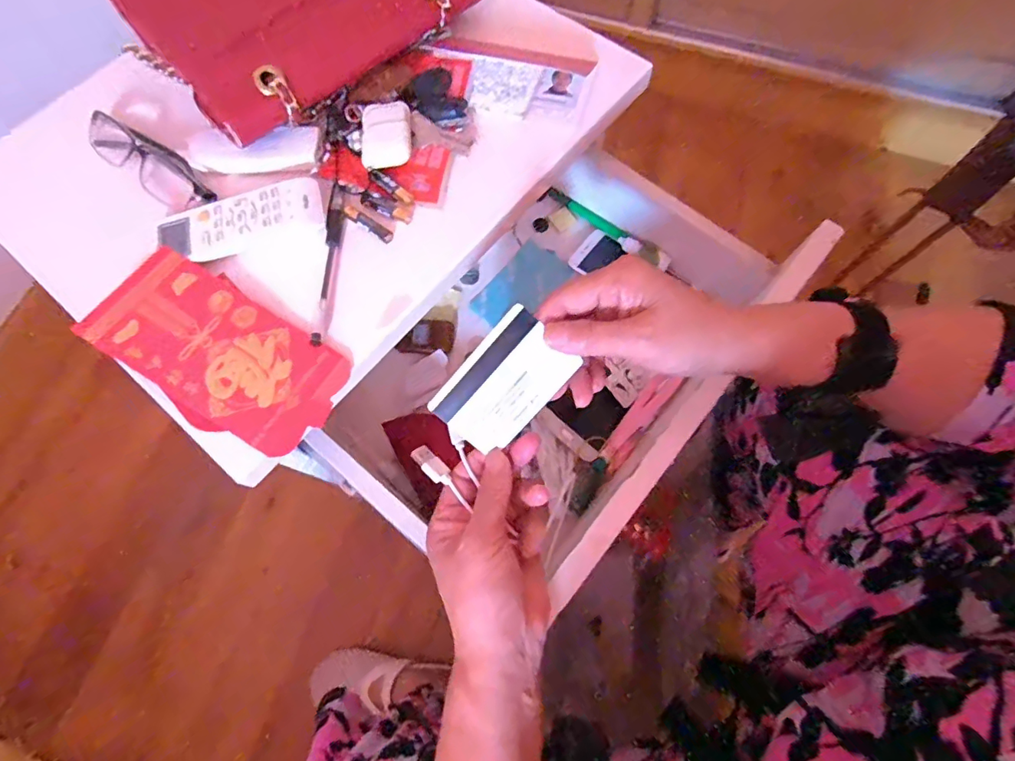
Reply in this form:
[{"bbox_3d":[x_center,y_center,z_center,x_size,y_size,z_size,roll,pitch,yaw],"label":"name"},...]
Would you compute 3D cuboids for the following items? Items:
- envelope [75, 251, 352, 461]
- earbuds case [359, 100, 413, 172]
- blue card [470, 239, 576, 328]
[{"bbox_3d":[-0.200,-0.020,0.347,0.173,0.010,0.087,34,73,6],"label":"envelope"},{"bbox_3d":[-0.095,-0.192,0.395,0.038,0.020,0.053,-5,71,-2],"label":"earbuds case"},{"bbox_3d":[0.015,-0.103,0.538,0.067,0.010,0.105,40,80,23],"label":"blue card"}]

